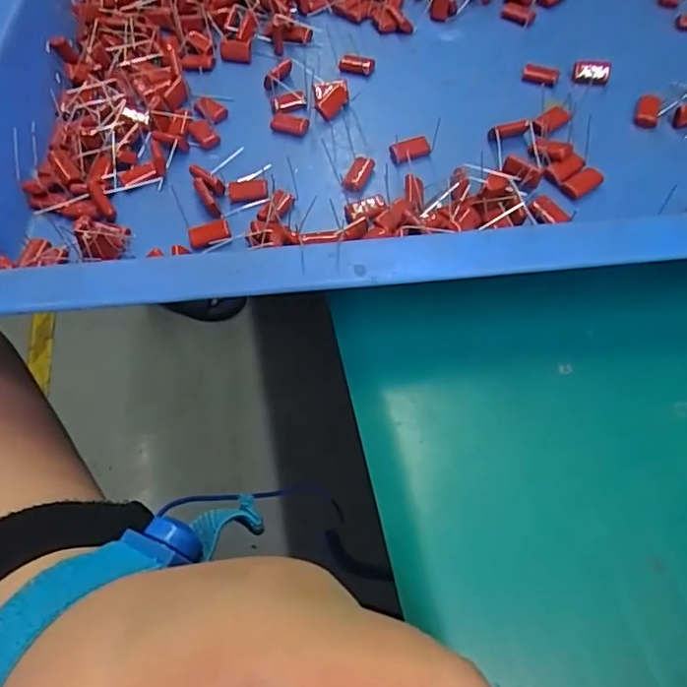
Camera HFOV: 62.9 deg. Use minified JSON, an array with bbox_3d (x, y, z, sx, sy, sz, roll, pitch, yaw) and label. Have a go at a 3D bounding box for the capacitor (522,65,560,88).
[{"bbox_3d":[0.090,-0.122,0.257,0.016,0.005,0.008,15,60,10],"label":"capacitor"}]

